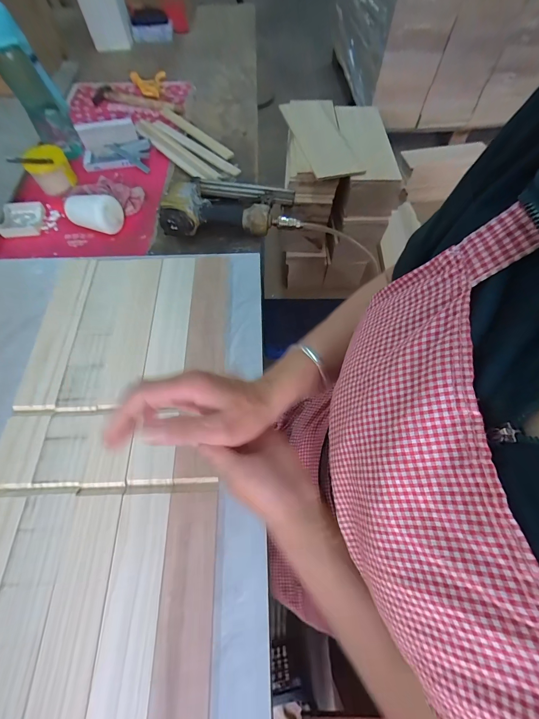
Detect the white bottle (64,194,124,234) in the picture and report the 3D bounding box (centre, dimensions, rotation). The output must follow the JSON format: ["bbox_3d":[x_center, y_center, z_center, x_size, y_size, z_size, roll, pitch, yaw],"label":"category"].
[{"bbox_3d":[-0.336,-0.280,0.574,0.096,0.063,0.058,16,65,7],"label":"white bottle"}]

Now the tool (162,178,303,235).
[{"bbox_3d":[-0.074,-0.312,0.568,0.246,0.055,0.159,-1,64,-1],"label":"tool"}]

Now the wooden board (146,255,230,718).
[{"bbox_3d":[-0.090,0.151,0.366,0.065,0.011,0.728,-2,64,-2],"label":"wooden board"}]

